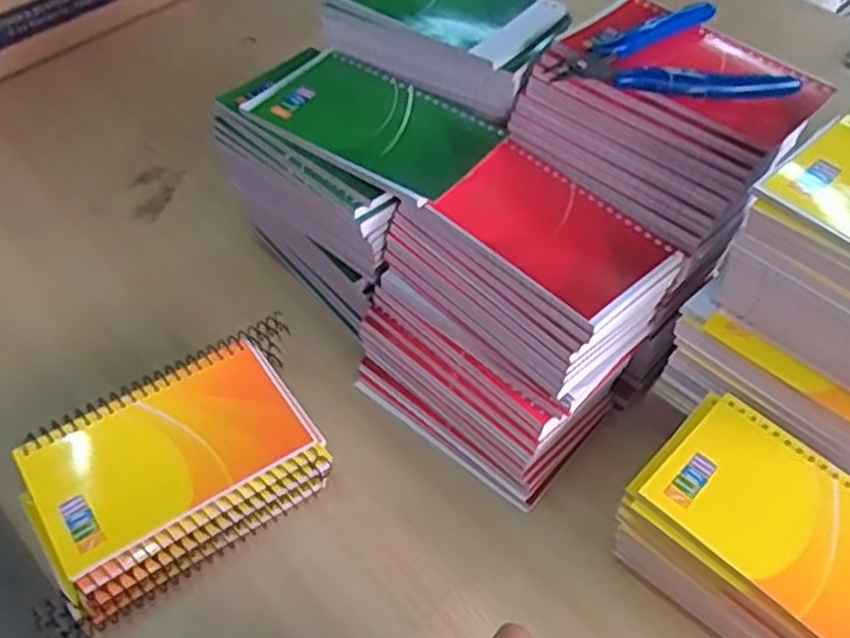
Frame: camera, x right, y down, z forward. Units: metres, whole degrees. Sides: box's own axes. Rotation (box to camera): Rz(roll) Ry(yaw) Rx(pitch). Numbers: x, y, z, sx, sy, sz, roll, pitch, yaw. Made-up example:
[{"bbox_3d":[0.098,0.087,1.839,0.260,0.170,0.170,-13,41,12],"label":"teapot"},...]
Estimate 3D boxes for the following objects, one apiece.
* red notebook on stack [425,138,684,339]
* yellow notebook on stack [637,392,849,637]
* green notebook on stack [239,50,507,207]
[{"bbox_3d":[0.066,-0.048,0.399,0.111,0.009,0.079,40,54,20],"label":"red notebook on stack"},{"bbox_3d":[0.173,0.096,0.353,0.079,0.007,0.127,-36,61,-28],"label":"yellow notebook on stack"},{"bbox_3d":[-0.029,-0.113,0.438,0.131,0.006,0.076,31,56,21],"label":"green notebook on stack"}]

